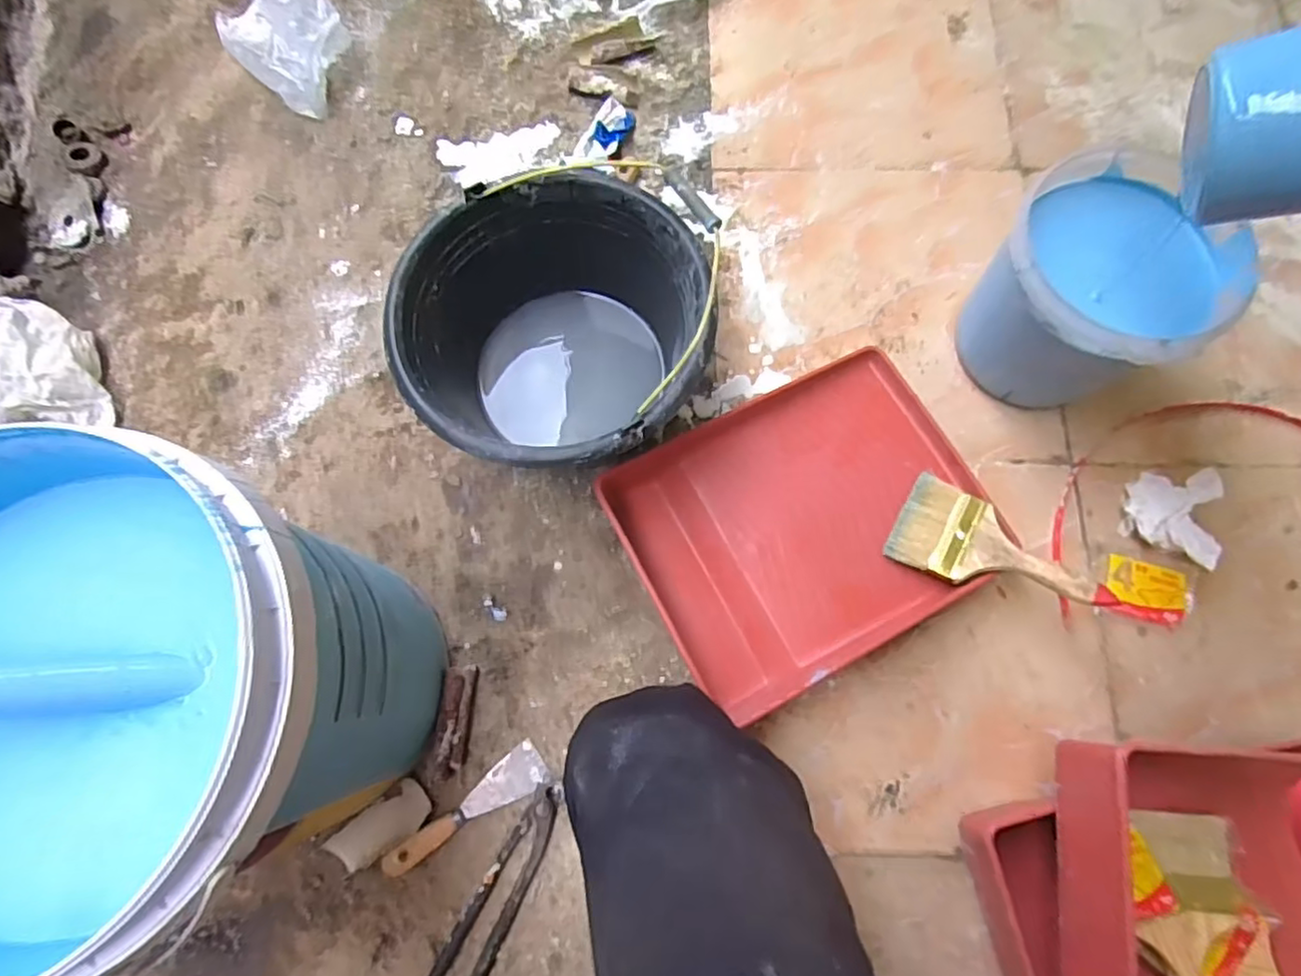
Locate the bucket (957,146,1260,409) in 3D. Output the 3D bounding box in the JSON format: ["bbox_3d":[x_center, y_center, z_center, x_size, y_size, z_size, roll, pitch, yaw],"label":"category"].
[{"bbox_3d":[0.444,-0.187,0.692,0.205,0.195,0.182,39,79,11],"label":"bucket"}]

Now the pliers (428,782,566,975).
[{"bbox_3d":[-0.147,0.391,0.627,0.048,0.022,0.223,25,76,8],"label":"pliers"}]

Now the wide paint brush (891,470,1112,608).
[{"bbox_3d":[0.345,0.063,0.652,0.194,0.020,0.090,24,76,21],"label":"wide paint brush"}]

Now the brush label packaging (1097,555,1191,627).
[{"bbox_3d":[0.525,0.108,0.697,0.097,0.016,0.061,12,75,5],"label":"brush label packaging"}]

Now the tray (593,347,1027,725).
[{"bbox_3d":[0.166,0.037,0.710,0.358,0.050,0.294,-27,75,-6],"label":"tray"}]

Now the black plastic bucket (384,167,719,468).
[{"bbox_3d":[-0.088,-0.141,0.694,0.288,0.196,0.291,0,74,1],"label":"black plastic bucket"}]

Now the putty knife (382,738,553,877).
[{"bbox_3d":[-0.185,0.316,0.652,0.170,0.019,0.046,-30,76,-7],"label":"putty knife"}]

